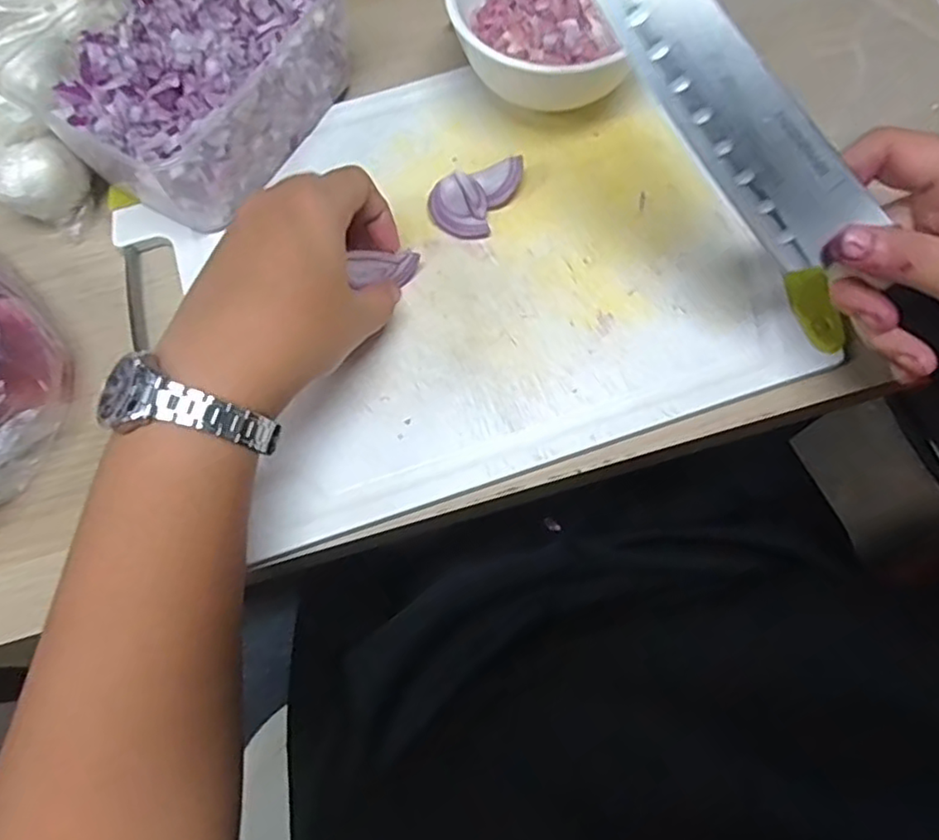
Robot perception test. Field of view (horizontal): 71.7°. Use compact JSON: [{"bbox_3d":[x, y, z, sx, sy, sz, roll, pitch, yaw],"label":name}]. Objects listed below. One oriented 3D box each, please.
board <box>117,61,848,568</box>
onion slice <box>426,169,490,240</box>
[{"bbox_3d":[-0.004,-0.086,0.348,0.293,0.010,0.239,-19,70,-4],"label":"board"},{"bbox_3d":[-0.006,-0.117,0.354,0.031,0.011,0.033,-8,70,0],"label":"onion slice"}]

